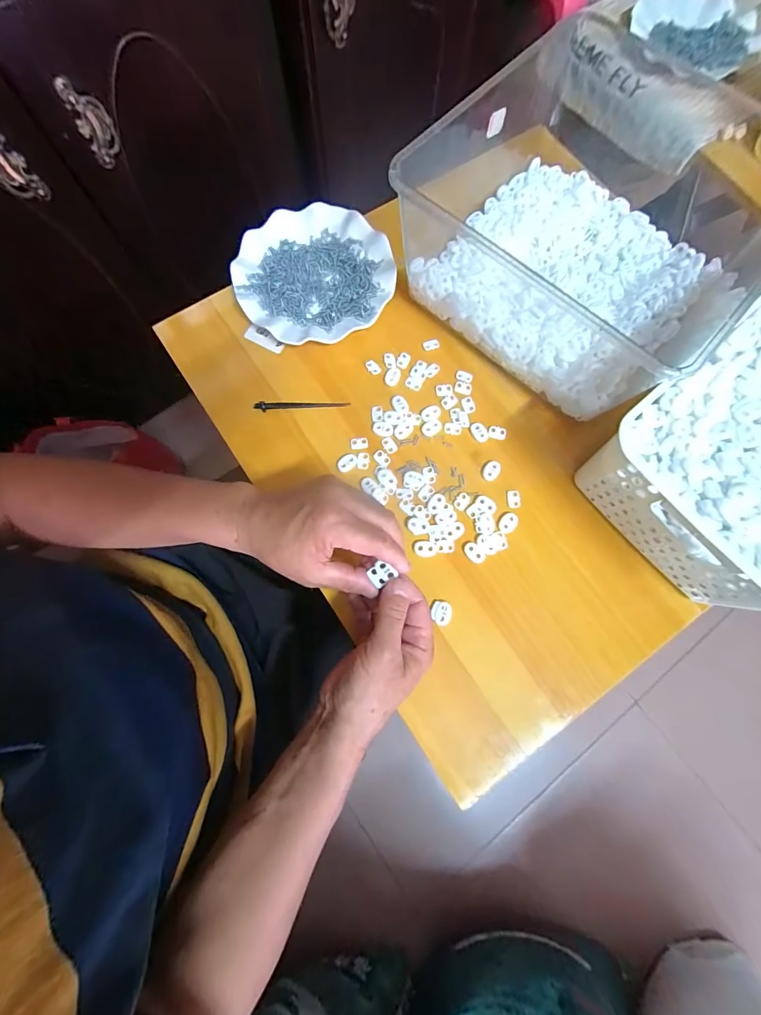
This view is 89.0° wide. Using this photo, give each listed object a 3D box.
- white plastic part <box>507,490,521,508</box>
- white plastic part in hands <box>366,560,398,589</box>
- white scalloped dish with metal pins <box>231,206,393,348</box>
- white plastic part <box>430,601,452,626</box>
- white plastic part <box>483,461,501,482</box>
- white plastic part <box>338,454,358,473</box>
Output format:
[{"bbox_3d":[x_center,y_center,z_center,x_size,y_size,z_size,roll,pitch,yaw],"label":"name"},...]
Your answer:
[{"bbox_3d":[0.141,-0.009,0.407,0.014,0.004,0.019,-3,76,-2],"label":"white plastic part"},{"bbox_3d":[0.000,0.056,0.323,0.019,0.007,0.018,-40,81,-10],"label":"white plastic part in hands"},{"bbox_3d":[-0.076,-0.272,0.455,0.177,0.018,0.178,0,76,-1],"label":"white scalloped dish with metal pins"},{"bbox_3d":[0.060,0.103,0.376,0.020,0.004,0.022,10,76,1],"label":"white plastic part"},{"bbox_3d":[0.119,-0.039,0.413,0.016,0.004,0.024,37,78,7],"label":"white plastic part"},{"bbox_3d":[-0.036,-0.047,0.414,0.023,0.004,0.016,-37,80,-10],"label":"white plastic part"}]

